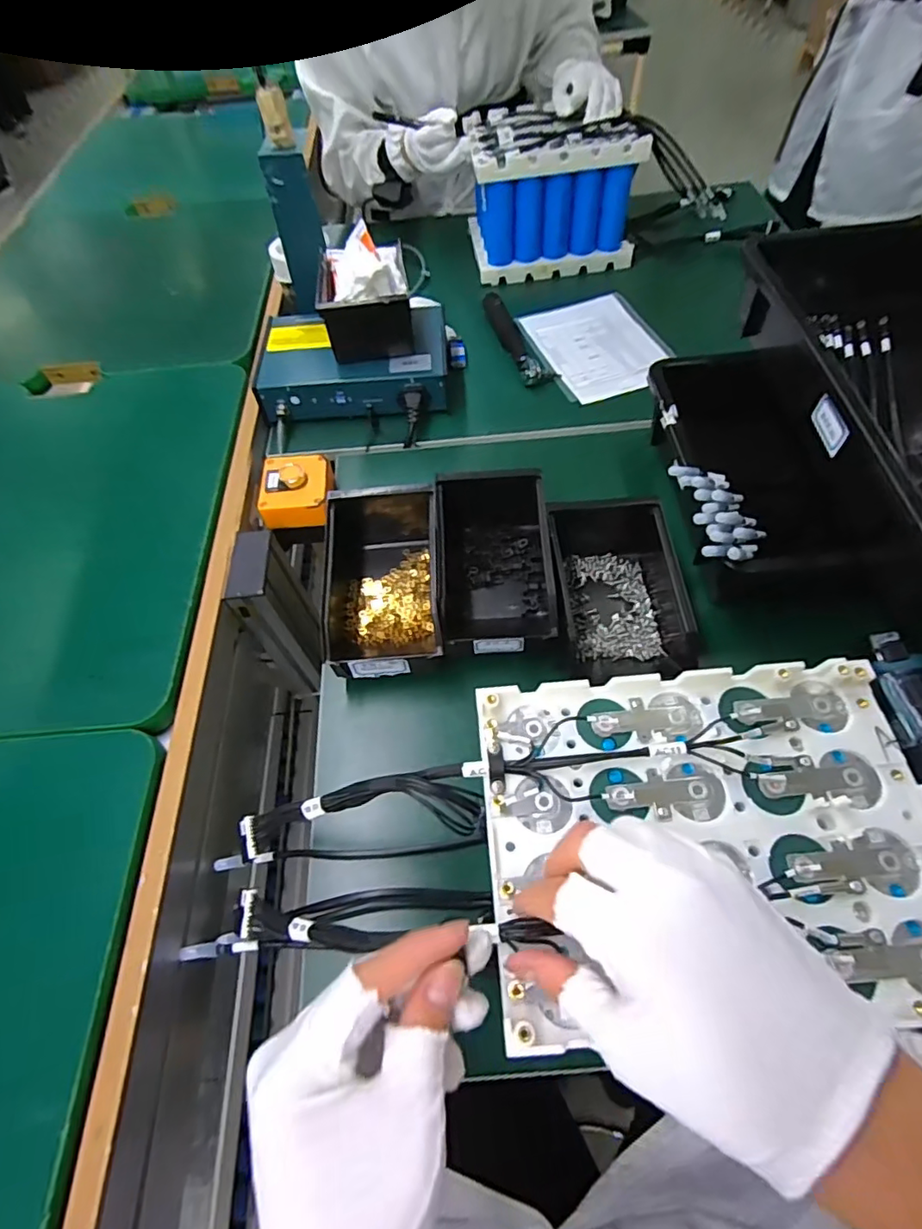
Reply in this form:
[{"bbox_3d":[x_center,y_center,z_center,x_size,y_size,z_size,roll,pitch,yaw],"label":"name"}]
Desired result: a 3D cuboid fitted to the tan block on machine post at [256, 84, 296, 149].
[{"bbox_3d":[-0.213,-0.570,0.635,0.030,0.051,0.021,-13,58,-5],"label":"tan block on machine post"}]

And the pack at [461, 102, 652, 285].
[{"bbox_3d":[0.131,-0.630,0.830,0.222,0.151,0.178,-7,58,-1],"label":"pack"}]

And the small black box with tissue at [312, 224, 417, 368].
[{"bbox_3d":[-0.115,-0.384,0.661,0.097,0.087,0.135,-9,58,-2],"label":"small black box with tissue"}]

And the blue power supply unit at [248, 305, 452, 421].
[{"bbox_3d":[-0.132,-0.315,0.704,0.229,0.065,0.159,-3,58,2],"label":"blue power supply unit"}]

